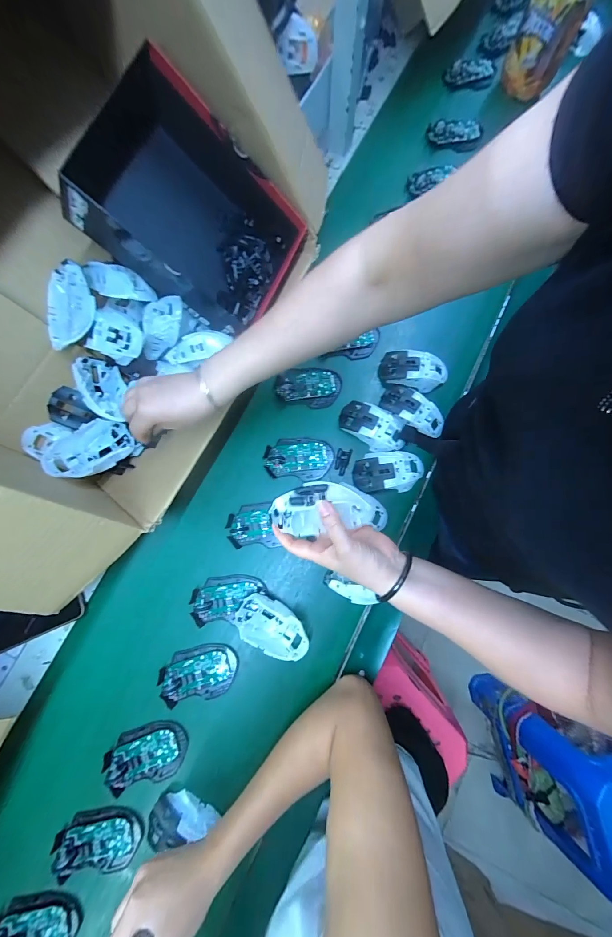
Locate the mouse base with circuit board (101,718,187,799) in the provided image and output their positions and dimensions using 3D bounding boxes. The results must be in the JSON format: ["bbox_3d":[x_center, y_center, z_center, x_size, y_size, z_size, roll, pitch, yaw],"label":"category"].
[{"bbox_3d":[-0.231,0.416,0.460,0.115,0.018,0.070,-12,79,-1],"label":"mouse base with circuit board"}]

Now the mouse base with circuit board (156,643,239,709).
[{"bbox_3d":[-0.162,0.311,0.480,0.111,0.017,0.071,-7,79,0],"label":"mouse base with circuit board"}]

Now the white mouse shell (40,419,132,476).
[{"bbox_3d":[-0.320,-0.025,0.471,0.071,0.030,0.111,45,52,9],"label":"white mouse shell"}]

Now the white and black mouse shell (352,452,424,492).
[{"bbox_3d":[0.138,0.003,0.527,0.118,0.037,0.067,-2,79,1],"label":"white and black mouse shell"}]

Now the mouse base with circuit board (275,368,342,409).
[{"bbox_3d":[0.005,-0.144,0.561,0.111,0.022,0.065,0,79,1],"label":"mouse base with circuit board"}]

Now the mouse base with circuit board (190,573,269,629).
[{"bbox_3d":[-0.122,0.204,0.504,0.113,0.016,0.066,-7,79,0],"label":"mouse base with circuit board"}]

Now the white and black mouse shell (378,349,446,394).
[{"bbox_3d":[0.190,-0.175,0.559,0.117,0.038,0.066,13,79,3],"label":"white and black mouse shell"}]

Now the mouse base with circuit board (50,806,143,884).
[{"bbox_3d":[-0.290,0.519,0.440,0.116,0.017,0.071,-6,79,0],"label":"mouse base with circuit board"}]

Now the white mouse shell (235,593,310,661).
[{"bbox_3d":[-0.050,0.241,0.488,0.112,0.032,0.068,28,81,6],"label":"white mouse shell"}]

